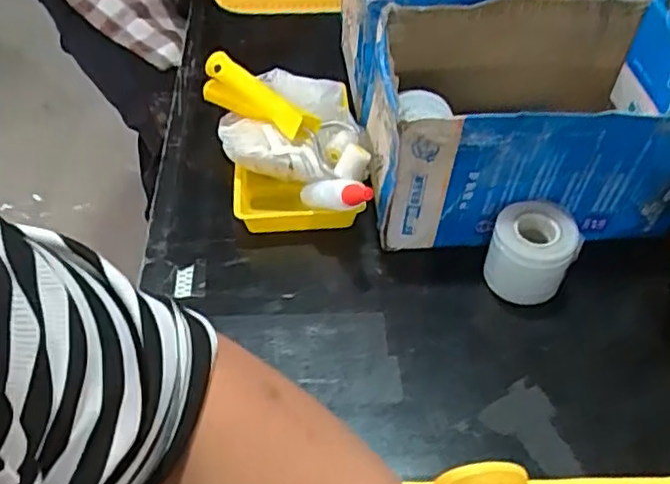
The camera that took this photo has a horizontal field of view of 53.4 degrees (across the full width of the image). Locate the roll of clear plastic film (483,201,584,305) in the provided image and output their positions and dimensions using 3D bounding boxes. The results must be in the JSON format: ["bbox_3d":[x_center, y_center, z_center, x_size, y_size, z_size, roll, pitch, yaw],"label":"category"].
[{"bbox_3d":[0.166,0.011,0.566,0.066,0.064,0.066,1,48,-1],"label":"roll of clear plastic film"}]

